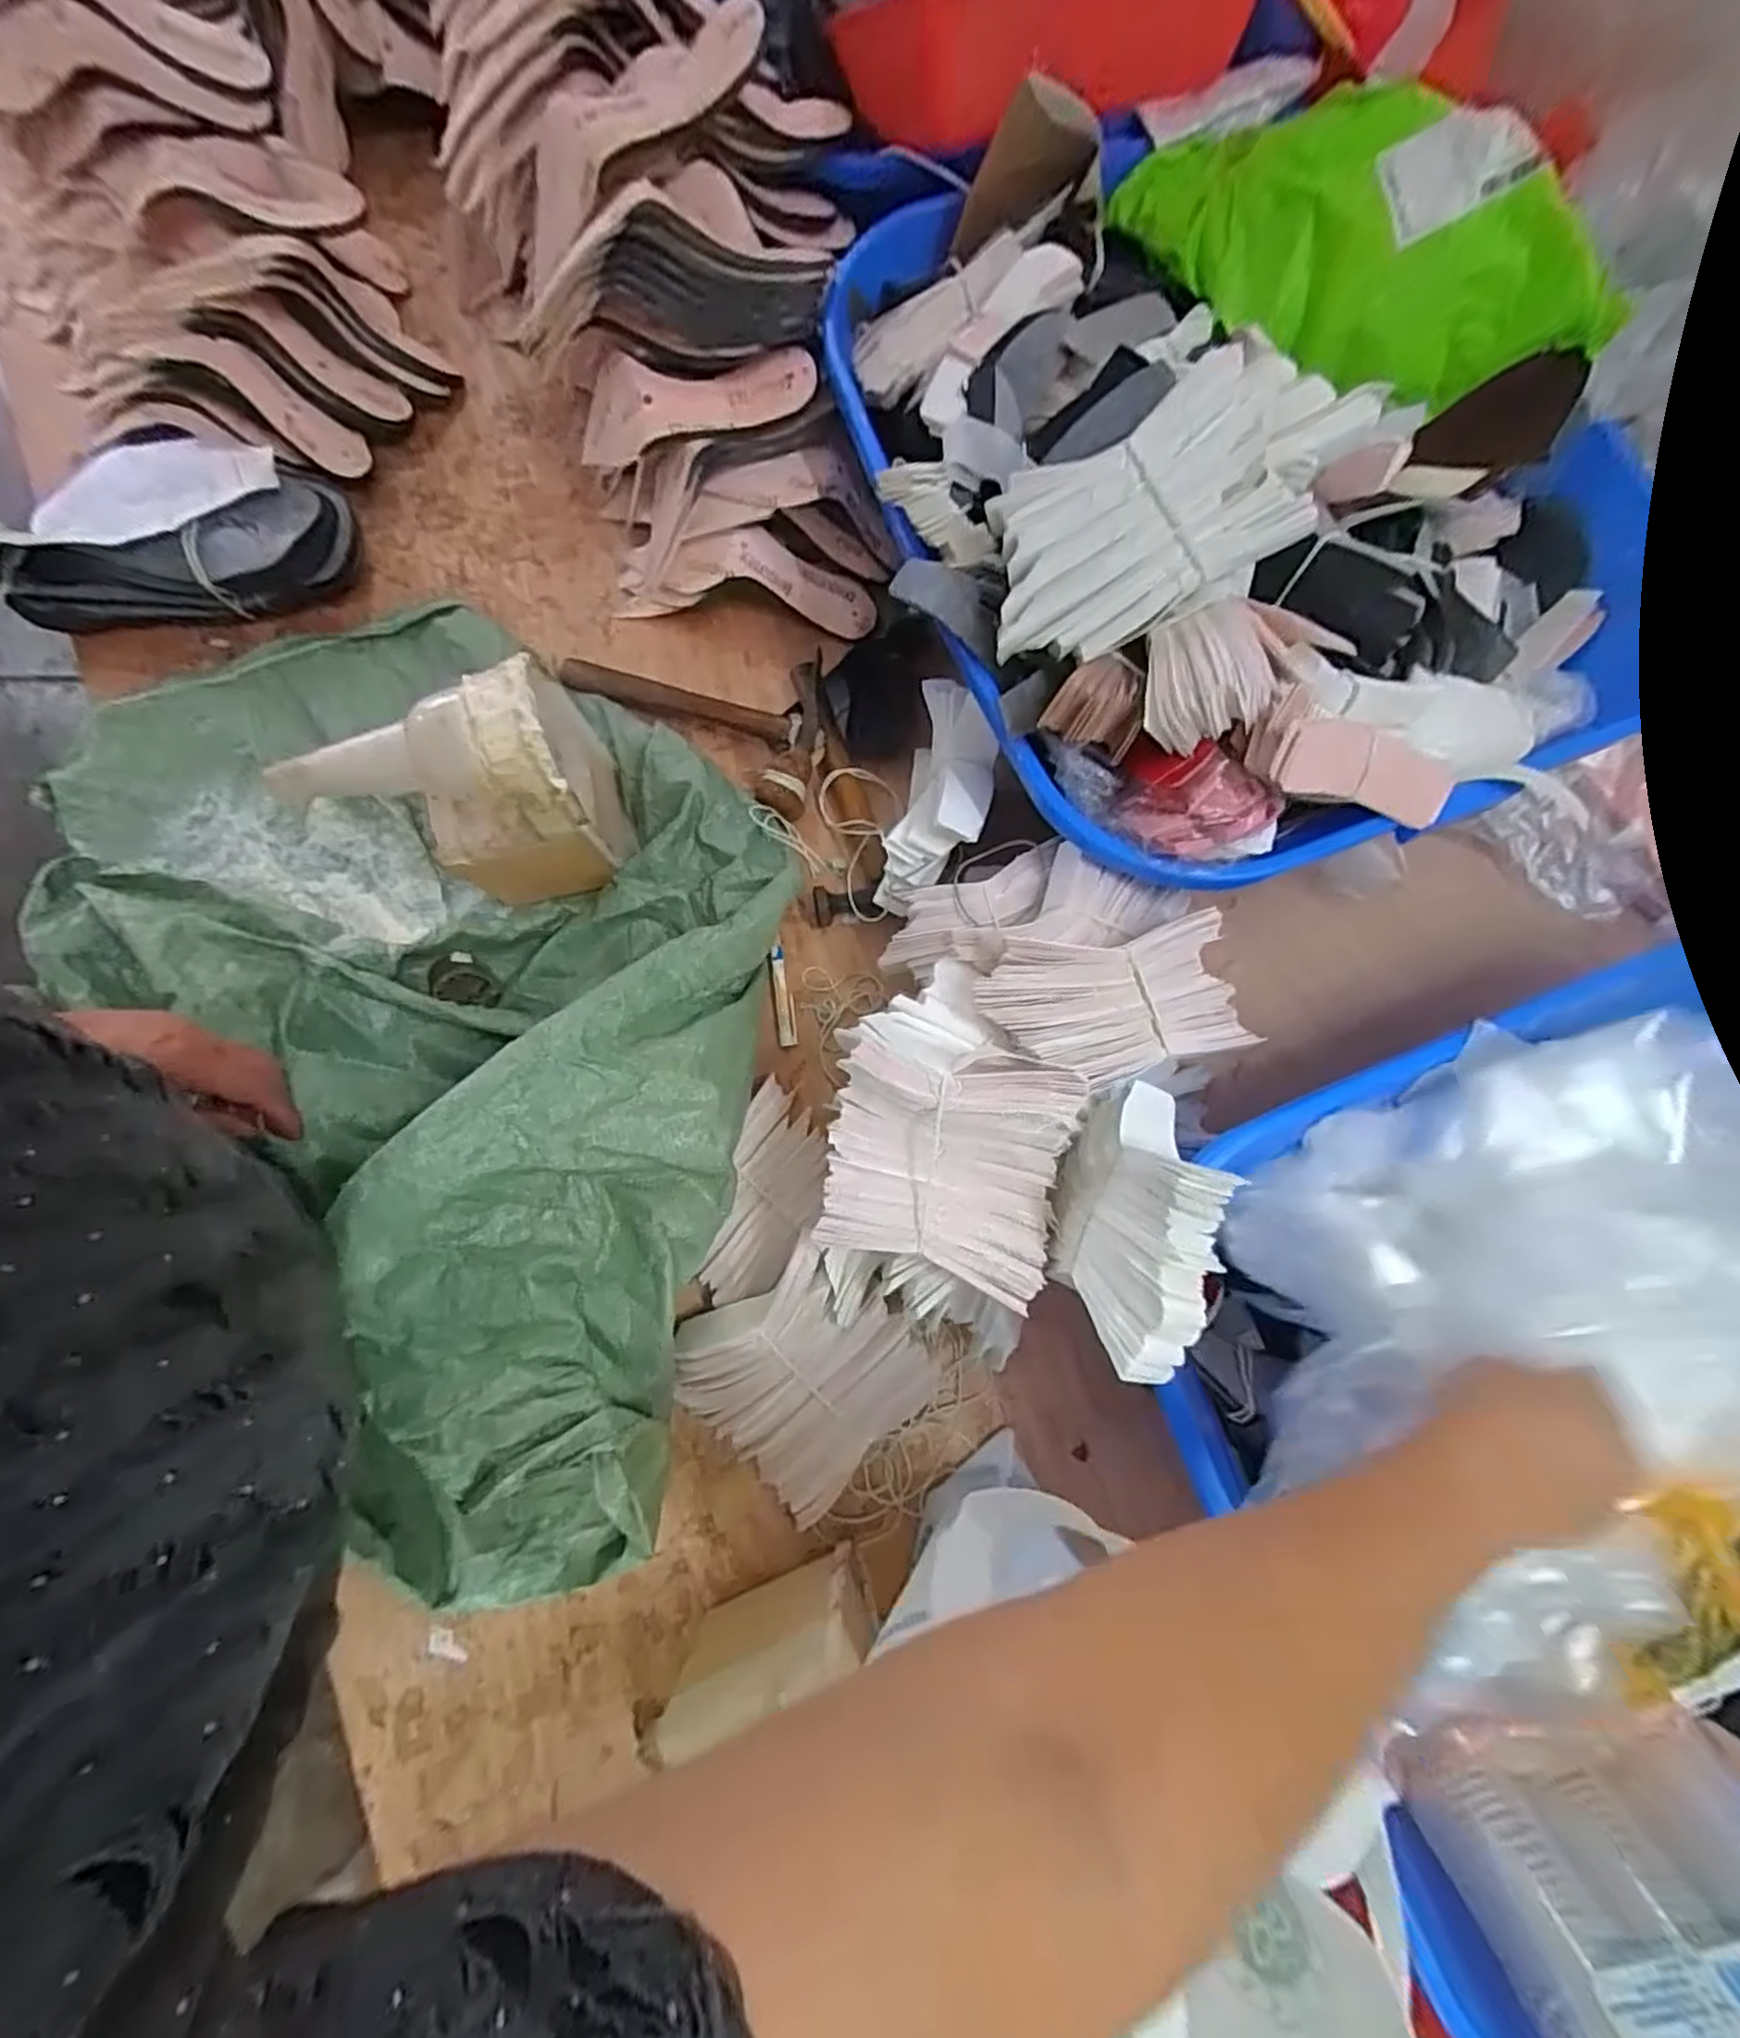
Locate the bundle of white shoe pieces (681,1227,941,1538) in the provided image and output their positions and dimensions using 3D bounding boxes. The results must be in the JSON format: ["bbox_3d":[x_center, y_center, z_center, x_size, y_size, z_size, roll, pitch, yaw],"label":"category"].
[{"bbox_3d":[-0.049,0.248,0.513,0.155,0.061,0.156,-41,81,-9],"label":"bundle of white shoe pieces"}]

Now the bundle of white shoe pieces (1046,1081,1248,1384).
[{"bbox_3d":[0.147,0.110,0.416,0.063,0.117,0.157,10,78,1],"label":"bundle of white shoe pieces"}]

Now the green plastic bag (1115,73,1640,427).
[{"bbox_3d":[0.370,-0.591,0.553,0.349,0.113,0.129,19,78,3],"label":"green plastic bag"}]

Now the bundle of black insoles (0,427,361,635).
[{"bbox_3d":[-0.635,-0.434,0.644,0.347,0.069,0.152,-2,78,-1],"label":"bundle of black insoles"}]

